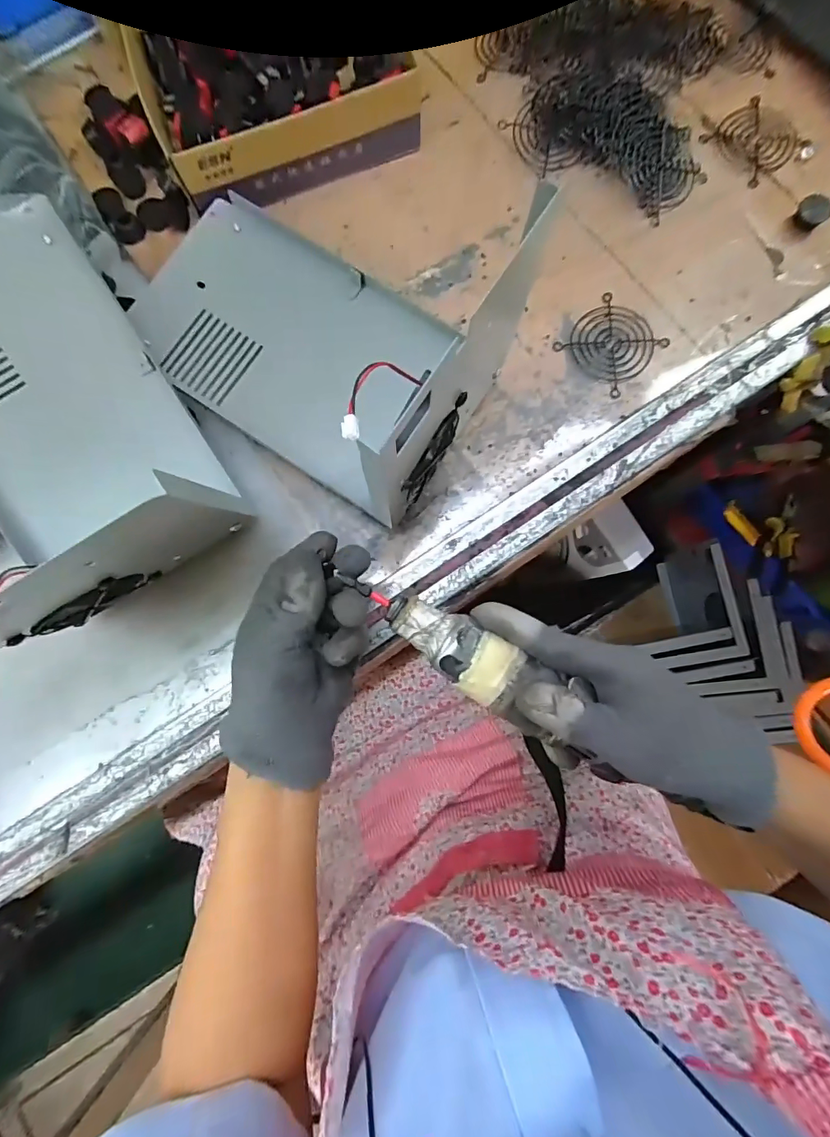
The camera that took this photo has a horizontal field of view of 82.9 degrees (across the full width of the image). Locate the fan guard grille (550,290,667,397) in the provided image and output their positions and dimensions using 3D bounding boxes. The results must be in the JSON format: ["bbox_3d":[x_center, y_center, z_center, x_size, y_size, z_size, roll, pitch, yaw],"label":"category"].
[{"bbox_3d":[0.158,-0.181,0.377,0.062,0.005,0.064,-45,83,-4],"label":"fan guard grille"}]

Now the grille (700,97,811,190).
[{"bbox_3d":[0.291,-0.363,0.397,0.057,0.010,0.071,-36,82,-3],"label":"grille"}]

